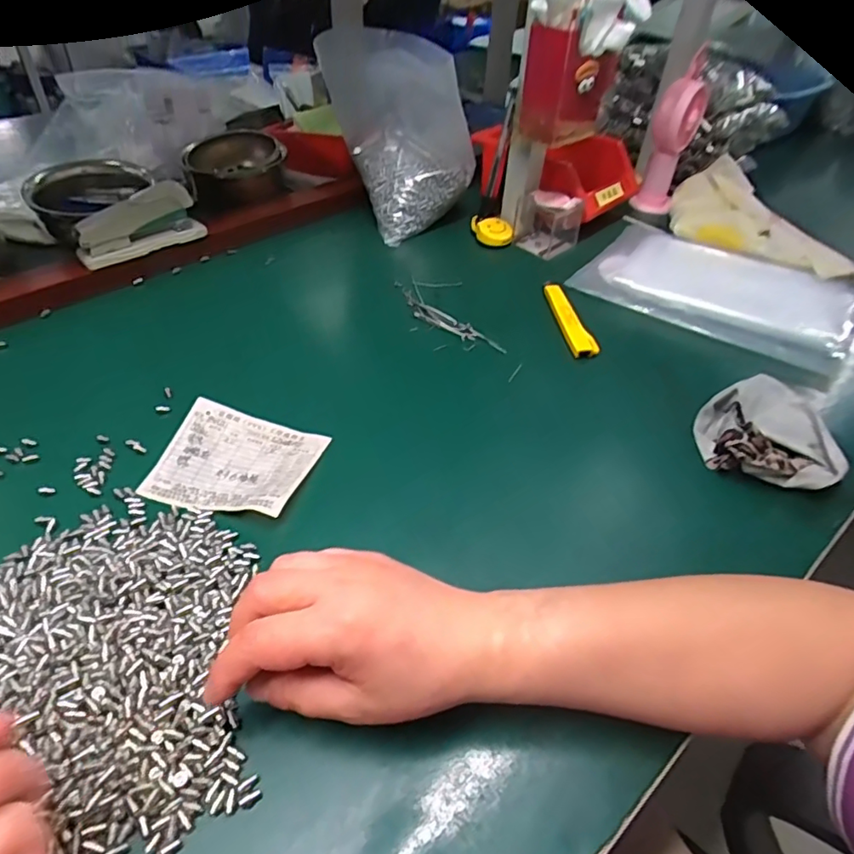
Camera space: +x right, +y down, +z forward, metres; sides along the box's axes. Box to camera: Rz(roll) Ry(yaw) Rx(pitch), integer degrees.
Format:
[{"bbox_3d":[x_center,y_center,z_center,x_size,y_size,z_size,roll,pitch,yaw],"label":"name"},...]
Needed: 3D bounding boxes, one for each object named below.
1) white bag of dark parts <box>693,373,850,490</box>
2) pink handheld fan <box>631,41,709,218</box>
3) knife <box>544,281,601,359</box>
[{"bbox_3d":[0.262,0.001,0.443,0.092,0.035,0.102,13,45,9],"label":"white bag of dark parts"},{"bbox_3d":[0.320,-0.381,0.749,0.057,0.169,0.083,16,45,13],"label":"pink handheld fan"},{"bbox_3d":[0.137,-0.108,0.567,0.022,0.019,0.129,-5,44,-9],"label":"knife"}]

